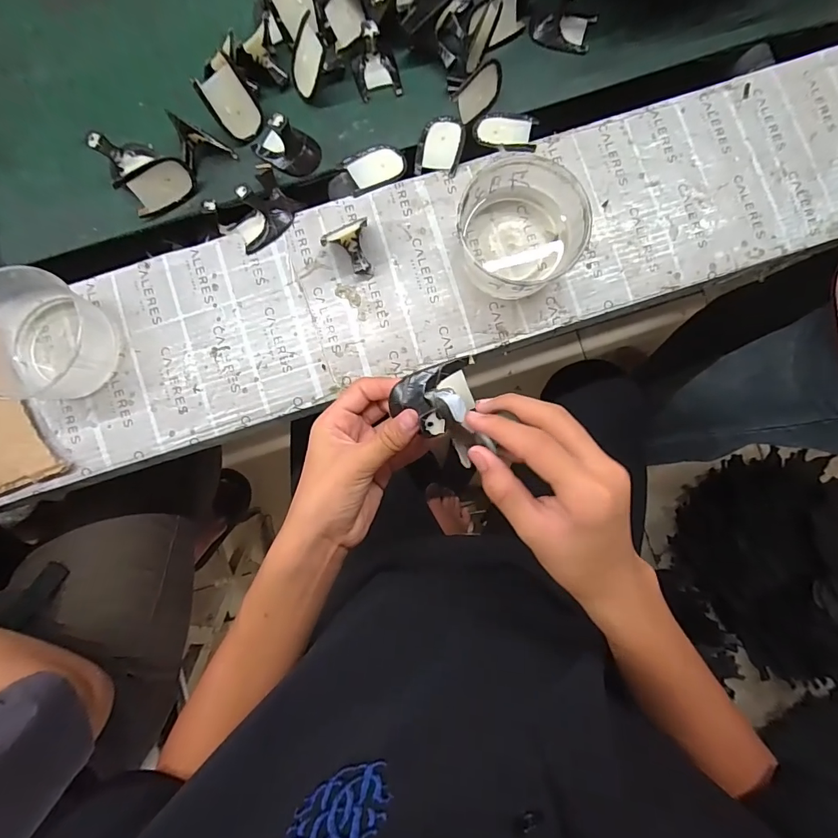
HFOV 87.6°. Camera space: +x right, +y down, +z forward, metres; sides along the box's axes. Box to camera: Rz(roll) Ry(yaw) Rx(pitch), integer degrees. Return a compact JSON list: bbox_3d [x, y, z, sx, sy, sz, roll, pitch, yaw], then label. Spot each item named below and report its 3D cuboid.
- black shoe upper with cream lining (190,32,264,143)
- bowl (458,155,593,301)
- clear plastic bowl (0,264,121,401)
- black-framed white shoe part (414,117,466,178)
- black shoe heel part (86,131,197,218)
[{"bbox_3d":[-0.194,-0.334,0.451,0.055,0.051,0.069,-32,86,-3],"label":"black shoe upper with cream lining"},{"bbox_3d":[0.097,-0.180,0.418,0.108,0.062,0.105,0,86,0],"label":"bowl"},{"bbox_3d":[-0.349,-0.075,0.409,0.112,0.061,0.105,0,86,0],"label":"clear plastic bowl"},{"bbox_3d":[0.023,-0.288,0.463,0.047,0.008,0.067,10,83,2],"label":"black-framed white shoe part"},{"bbox_3d":[-0.281,-0.255,0.445,0.069,0.043,0.076,-41,87,-3],"label":"black shoe heel part"}]

